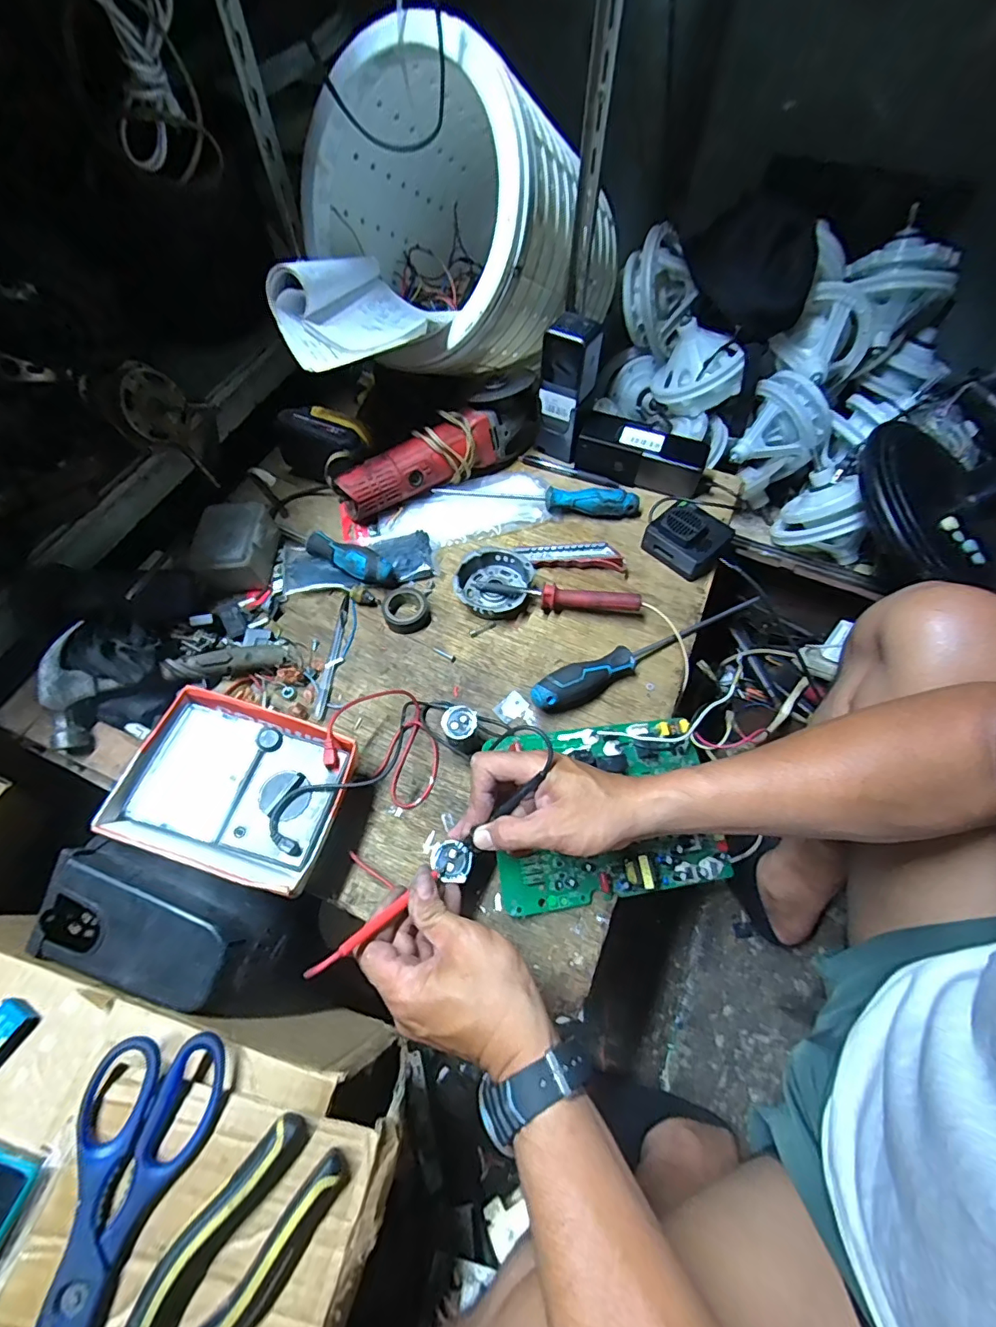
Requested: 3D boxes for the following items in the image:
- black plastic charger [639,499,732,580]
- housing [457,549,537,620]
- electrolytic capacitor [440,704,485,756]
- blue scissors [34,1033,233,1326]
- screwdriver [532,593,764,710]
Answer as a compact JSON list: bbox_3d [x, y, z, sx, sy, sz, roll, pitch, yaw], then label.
[{"bbox_3d":[0.224,-0.148,0.606,0.082,0.048,0.070,40,68,20],"label":"black plastic charger"},{"bbox_3d":[-0.006,-0.087,0.581,0.080,0.030,0.089,13,62,7],"label":"housing"},{"bbox_3d":[-0.033,0.065,0.485,0.035,0.057,0.030,-18,62,-10],"label":"electrolytic capacitor"},{"bbox_3d":[-0.234,0.320,0.292,0.073,0.018,0.202,26,66,-2],"label":"blue scissors"},{"bbox_3d":[0.164,-0.014,0.537,0.282,0.039,0.033,-24,64,-13],"label":"screwdriver"}]

